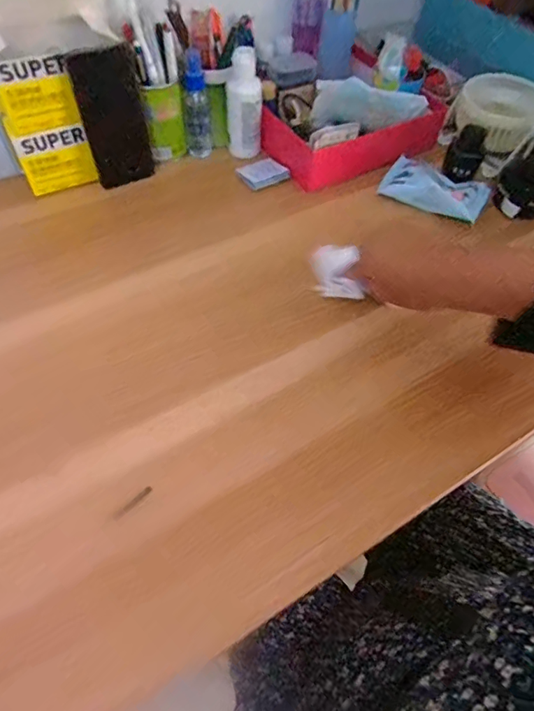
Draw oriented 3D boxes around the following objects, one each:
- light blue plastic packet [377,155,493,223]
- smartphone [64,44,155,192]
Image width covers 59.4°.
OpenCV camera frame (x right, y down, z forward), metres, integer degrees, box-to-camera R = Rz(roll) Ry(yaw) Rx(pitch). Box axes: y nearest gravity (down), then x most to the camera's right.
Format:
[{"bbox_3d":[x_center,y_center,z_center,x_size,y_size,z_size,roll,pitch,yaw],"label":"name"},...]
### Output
[{"bbox_3d":[0.210,-0.210,0.589,0.126,0.032,0.062,29,60,16],"label":"light blue plastic packet"},{"bbox_3d":[-0.178,-0.275,0.551,0.073,0.154,0.005,-26,56,-18],"label":"smartphone"}]

